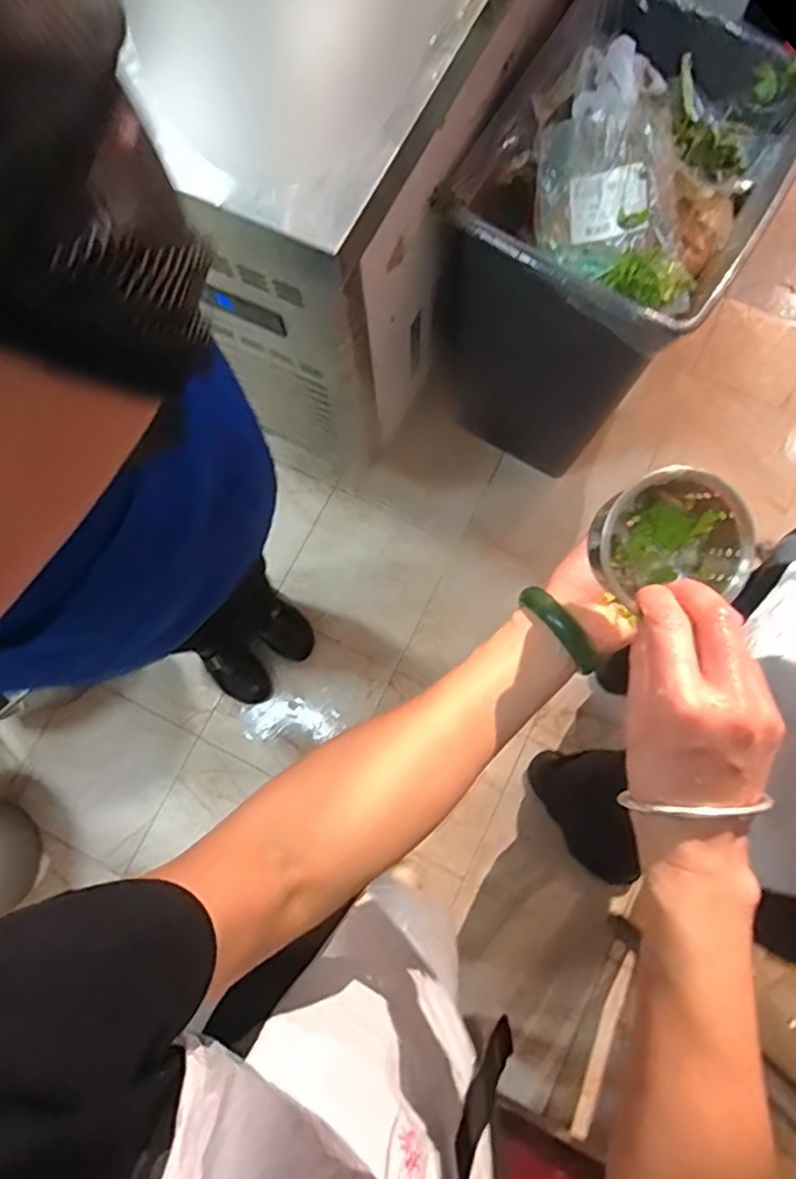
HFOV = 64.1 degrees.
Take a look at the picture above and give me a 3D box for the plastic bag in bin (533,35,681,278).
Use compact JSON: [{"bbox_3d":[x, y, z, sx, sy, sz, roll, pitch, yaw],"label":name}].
[{"bbox_3d":[0.280,-0.587,0.869,0.180,0.082,0.312,-1,79,0],"label":"plastic bag in bin"}]

